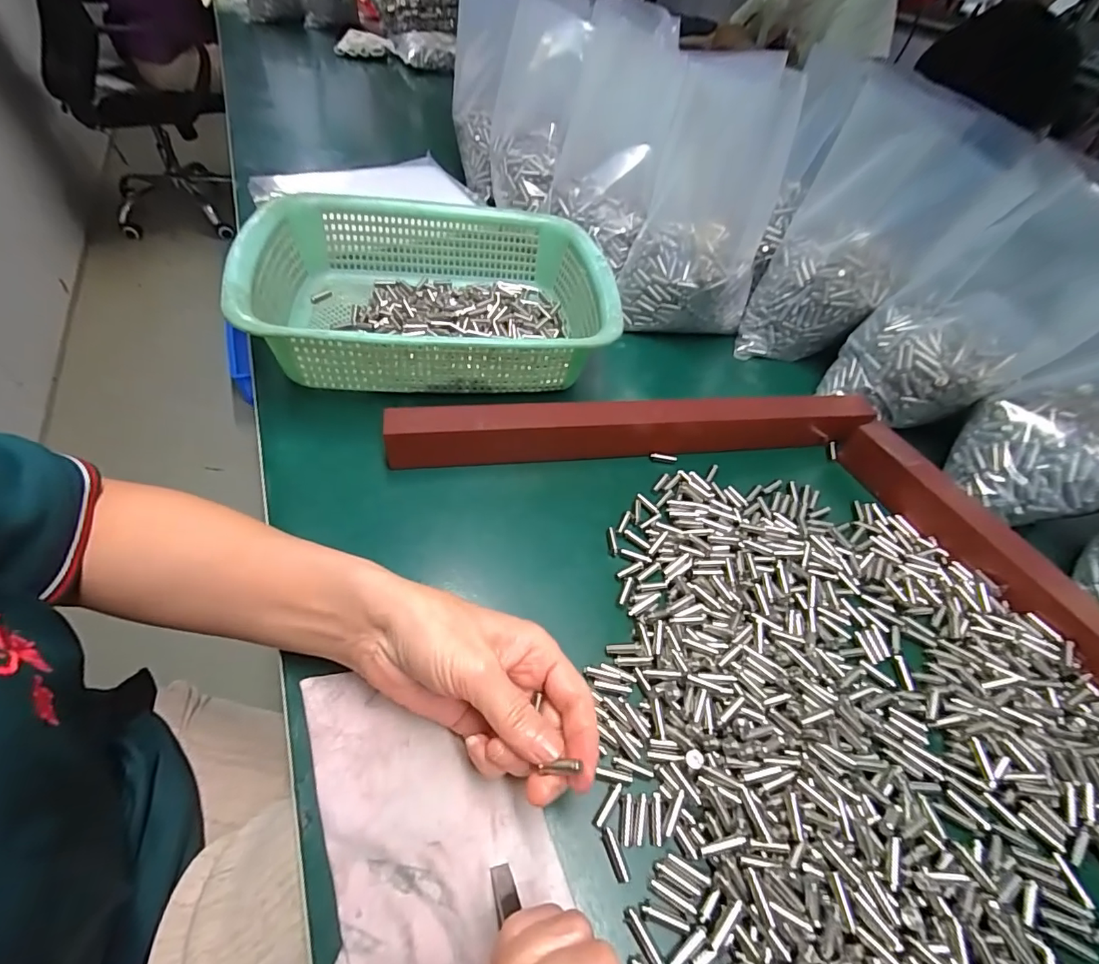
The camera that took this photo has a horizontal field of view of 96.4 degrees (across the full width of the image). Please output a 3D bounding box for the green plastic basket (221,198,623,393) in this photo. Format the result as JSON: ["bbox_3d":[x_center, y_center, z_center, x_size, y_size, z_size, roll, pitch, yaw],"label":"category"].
[{"bbox_3d":[-0.097,-0.168,0.441,0.295,0.079,0.222,-4,51,-10],"label":"green plastic basket"}]

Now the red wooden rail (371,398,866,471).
[{"bbox_3d":[0.072,-0.045,0.387,0.382,0.036,0.027,-3,51,-9],"label":"red wooden rail"}]

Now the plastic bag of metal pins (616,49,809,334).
[{"bbox_3d":[0.157,-0.273,0.479,0.125,0.211,0.146,20,51,10],"label":"plastic bag of metal pins"}]

